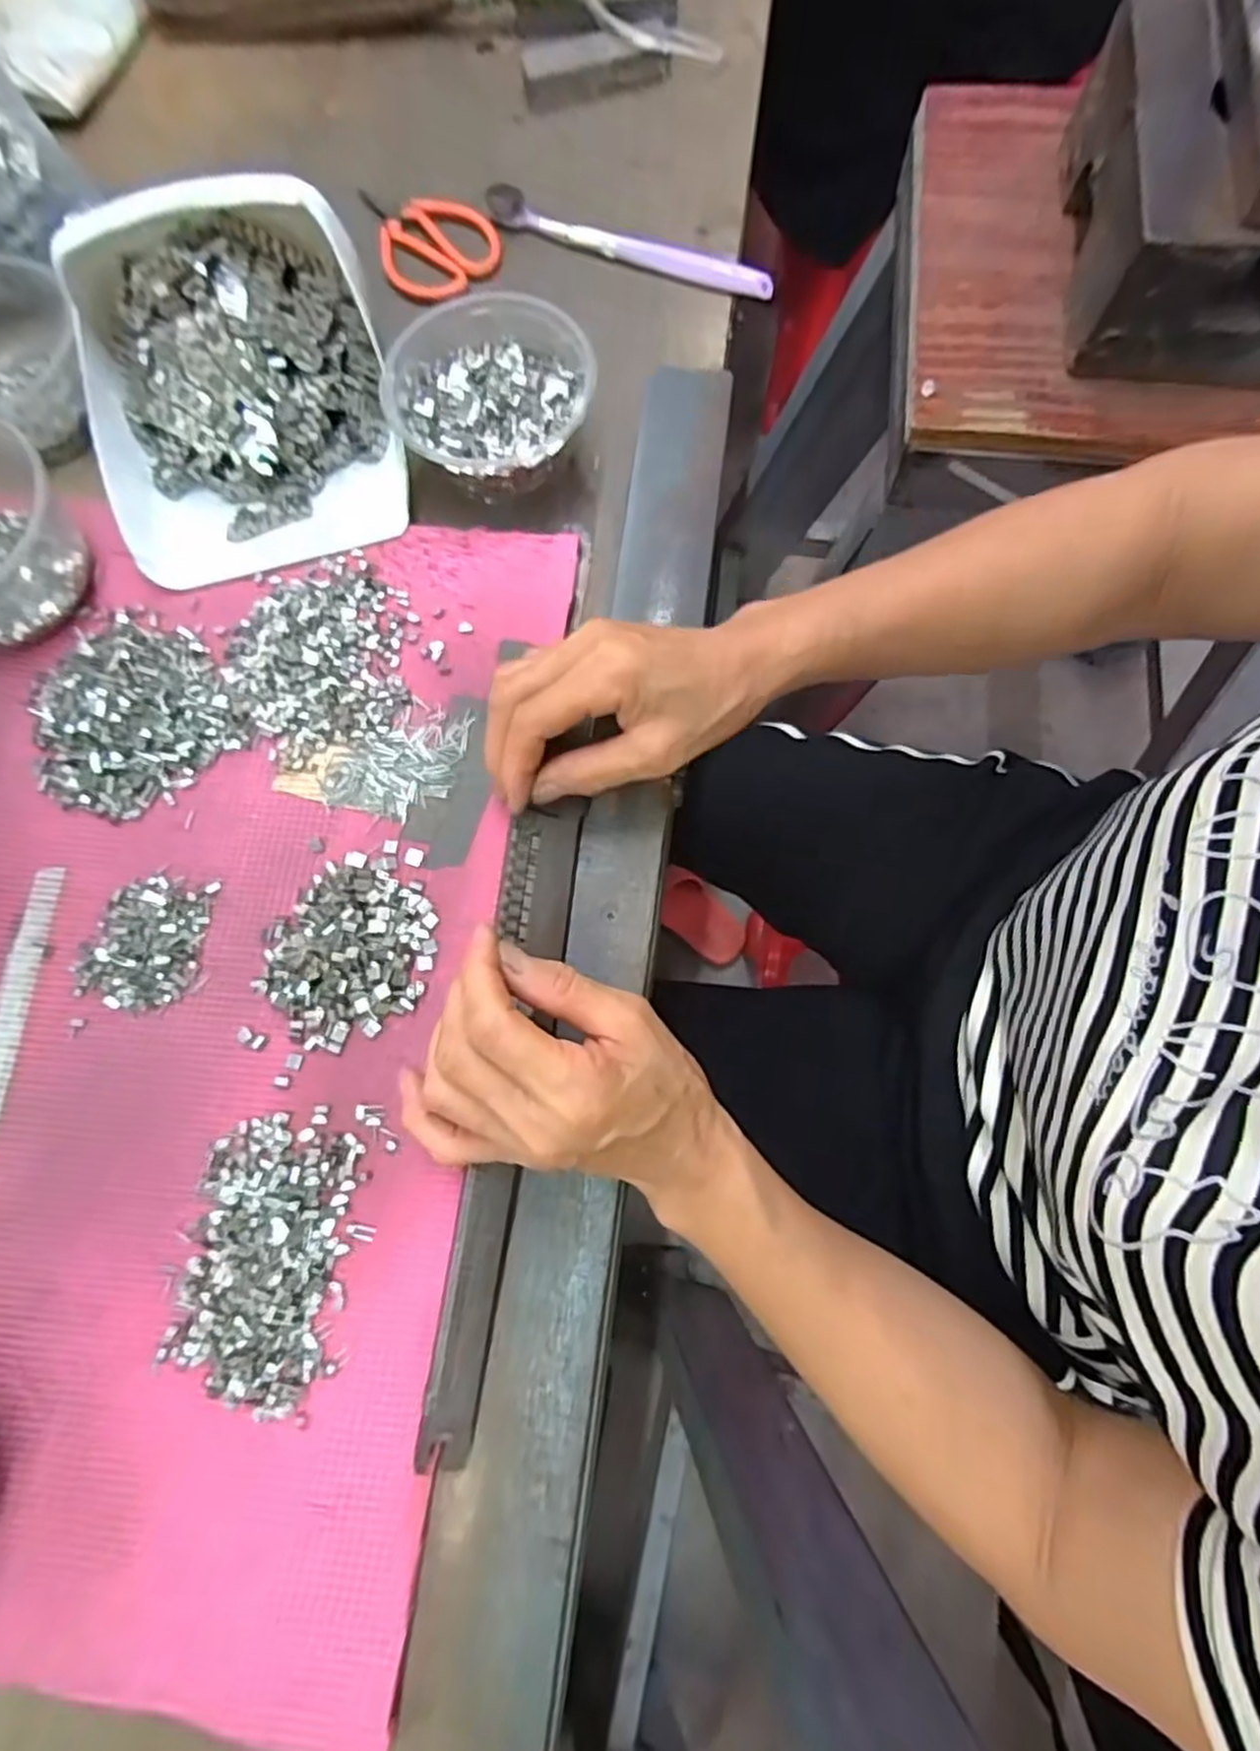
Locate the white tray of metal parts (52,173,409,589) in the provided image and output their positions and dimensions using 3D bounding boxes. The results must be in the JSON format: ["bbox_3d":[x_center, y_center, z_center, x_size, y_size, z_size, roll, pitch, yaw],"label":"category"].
[{"bbox_3d":[-0.209,-0.256,0.392,0.156,0.041,0.180,-12,101,-1],"label":"white tray of metal parts"}]

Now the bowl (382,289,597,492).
[{"bbox_3d":[-0.071,-0.248,0.395,0.108,0.045,0.101,-1,76,3],"label":"bowl"}]

